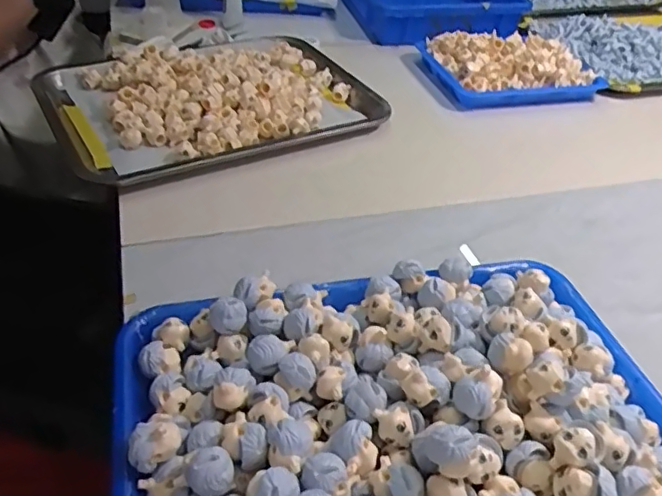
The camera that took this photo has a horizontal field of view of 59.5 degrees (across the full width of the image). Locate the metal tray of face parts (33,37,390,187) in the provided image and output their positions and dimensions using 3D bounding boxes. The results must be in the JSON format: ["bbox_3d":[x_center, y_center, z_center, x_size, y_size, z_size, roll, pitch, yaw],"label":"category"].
[{"bbox_3d":[-0.139,-0.186,0.668,0.343,0.026,0.269,-20,47,-25],"label":"metal tray of face parts"}]

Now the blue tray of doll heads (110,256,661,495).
[{"bbox_3d":[0.047,0.102,0.333,0.328,0.056,0.247,-8,42,-13],"label":"blue tray of doll heads"}]

